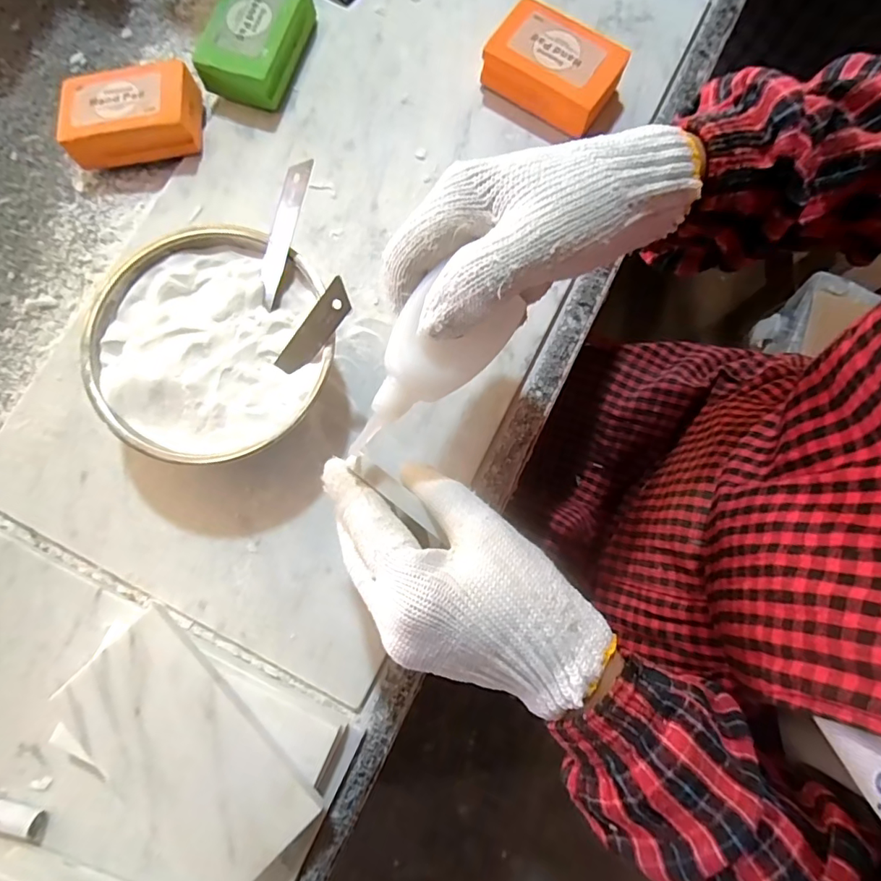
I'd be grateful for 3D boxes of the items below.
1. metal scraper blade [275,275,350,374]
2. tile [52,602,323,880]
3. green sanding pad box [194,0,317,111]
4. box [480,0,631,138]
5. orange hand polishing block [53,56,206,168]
[{"bbox_3d":[-0.075,-0.064,0.300,0.018,0.004,0.069,47,120,1],"label":"metal scraper blade"},{"bbox_3d":[-0.142,0.174,0.280,0.072,0.005,0.146,-42,83,-10],"label":"tile"},{"bbox_3d":[-0.138,-0.308,0.386,0.061,0.033,0.098,12,79,4],"label":"green sanding pad box"},{"bbox_3d":[0.086,-0.278,0.378,0.093,0.034,0.058,35,81,8],"label":"box"},{"bbox_3d":[-0.230,-0.243,0.378,0.096,0.035,0.064,-9,78,0],"label":"orange hand polishing block"}]

